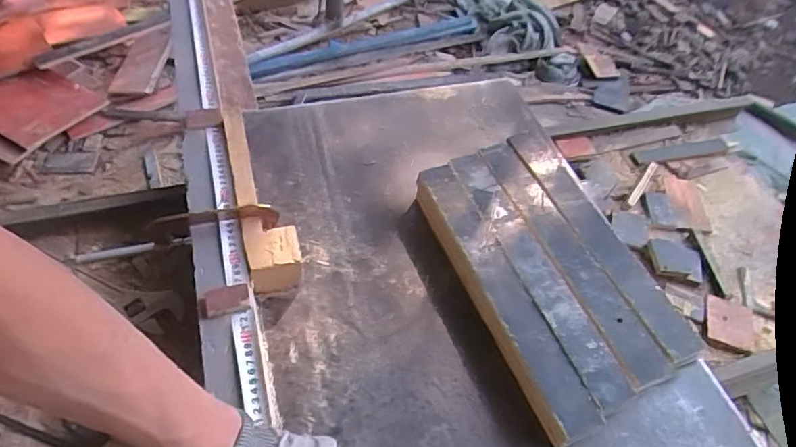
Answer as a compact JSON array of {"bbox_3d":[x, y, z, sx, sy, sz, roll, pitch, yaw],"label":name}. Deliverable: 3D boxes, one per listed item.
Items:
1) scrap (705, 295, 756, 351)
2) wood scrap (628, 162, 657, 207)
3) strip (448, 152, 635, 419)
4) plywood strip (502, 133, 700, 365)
[{"bbox_3d":[0.483,0.146,0.751,0.068,0.006,0.076,20,53,7],"label":"scrap"},{"bbox_3d":[0.434,-0.071,0.917,0.014,0.010,0.127,33,55,16],"label":"wood scrap"},{"bbox_3d":[0.163,0.048,0.642,0.054,0.018,0.373,-17,58,-14],"label":"strip"},{"bbox_3d":[0.257,0.010,0.679,0.051,0.020,0.373,-17,58,-14],"label":"plywood strip"}]

